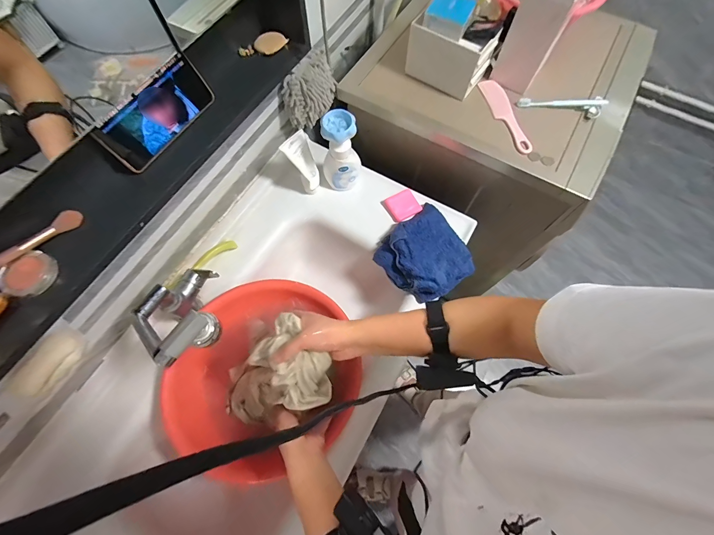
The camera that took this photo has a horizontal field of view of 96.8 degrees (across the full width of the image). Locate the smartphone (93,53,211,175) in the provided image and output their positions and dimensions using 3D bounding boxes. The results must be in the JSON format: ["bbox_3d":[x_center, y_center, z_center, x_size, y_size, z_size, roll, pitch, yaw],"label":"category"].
[{"bbox_3d":[-0.273,-0.214,0.440,0.011,0.071,0.167,20,68,32],"label":"smartphone"}]

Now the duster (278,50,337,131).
[{"bbox_3d":[-0.102,-0.398,0.711,0.062,0.112,0.133,40,74,15],"label":"duster"}]

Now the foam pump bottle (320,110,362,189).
[{"bbox_3d":[-0.034,-0.251,0.702,0.081,0.181,0.069,-4,68,-1],"label":"foam pump bottle"}]

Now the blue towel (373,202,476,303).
[{"bbox_3d":[0.151,-0.031,0.695,0.179,0.043,0.182,-34,72,-12],"label":"blue towel"}]

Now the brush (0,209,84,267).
[{"bbox_3d":[-0.397,-0.028,0.382,0.018,0.017,0.130,28,54,11],"label":"brush"}]

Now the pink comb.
[{"bbox_3d":[0.333,-0.340,0.706,0.043,0.016,0.211,-16,69,-6],"label":"pink comb"}]

